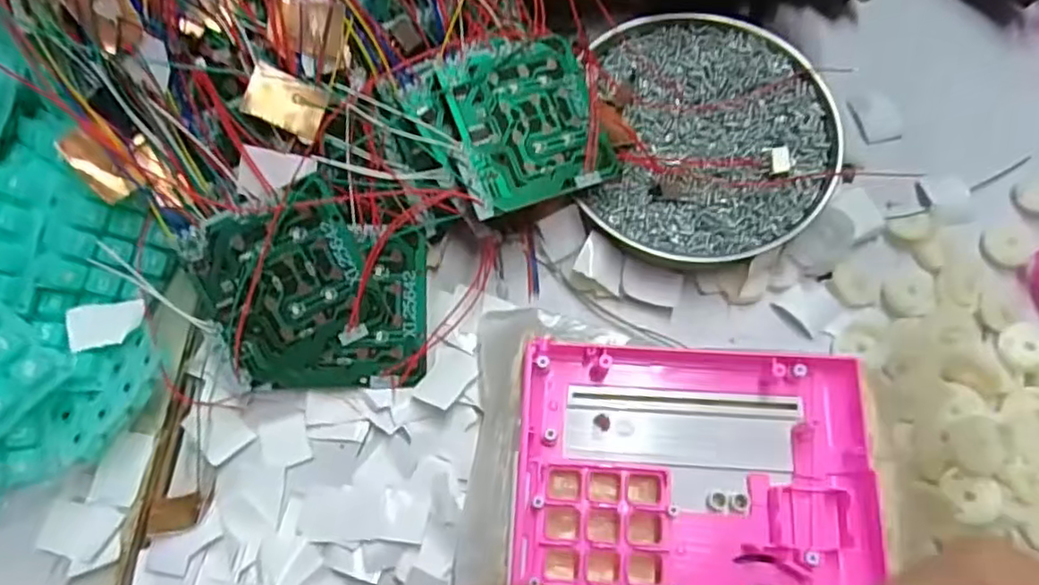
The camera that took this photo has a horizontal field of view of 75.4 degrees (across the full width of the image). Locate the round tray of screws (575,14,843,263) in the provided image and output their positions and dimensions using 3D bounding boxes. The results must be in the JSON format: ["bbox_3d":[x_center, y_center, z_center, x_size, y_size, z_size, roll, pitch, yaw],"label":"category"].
[{"bbox_3d":[0.094,-0.078,0.332,0.113,0.016,0.126,5,71,3],"label":"round tray of screws"}]

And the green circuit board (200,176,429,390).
[{"bbox_3d":[-0.086,0.000,0.291,0.091,0.006,0.083,-2,99,-12],"label":"green circuit board"}]

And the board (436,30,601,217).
[{"bbox_3d":[0.002,-0.076,0.298,0.070,0.004,0.073,-19,86,-21],"label":"board"}]

